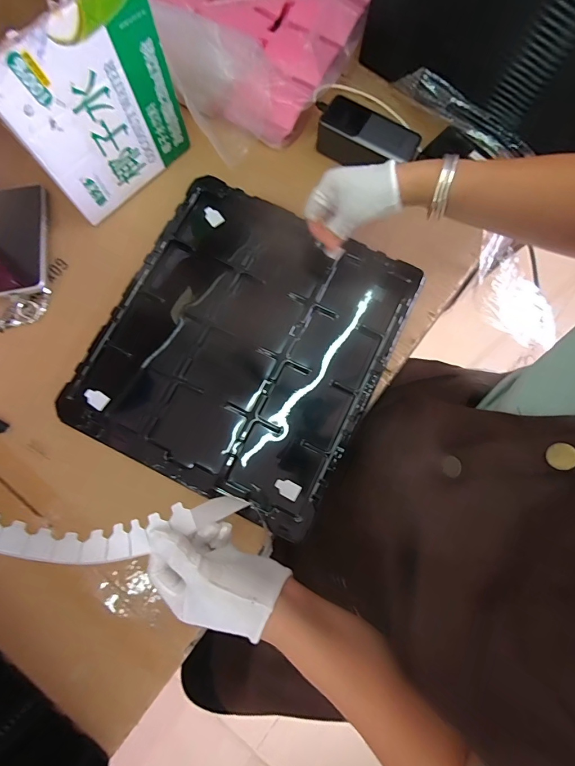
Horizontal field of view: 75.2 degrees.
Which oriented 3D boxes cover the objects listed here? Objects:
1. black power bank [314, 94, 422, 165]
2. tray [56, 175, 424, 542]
[{"bbox_3d":[0.108,-0.330,0.506,0.131,0.045,0.060,29,81,5],"label":"black power bank"},{"bbox_3d":[-0.051,-0.050,0.474,0.325,0.023,0.365,27,80,4],"label":"tray"}]

